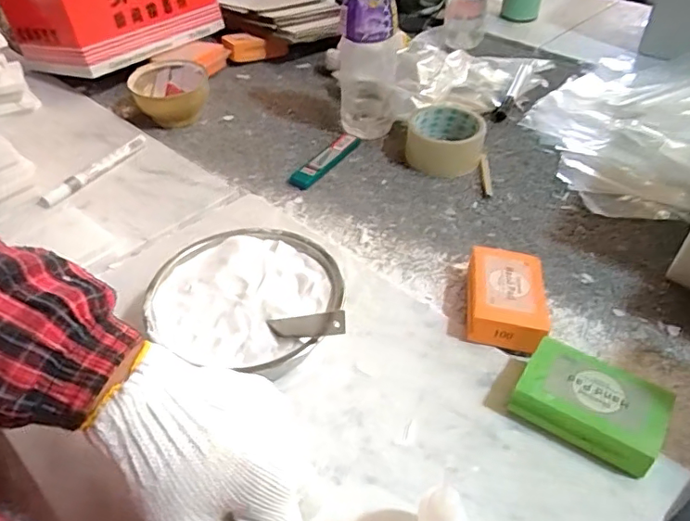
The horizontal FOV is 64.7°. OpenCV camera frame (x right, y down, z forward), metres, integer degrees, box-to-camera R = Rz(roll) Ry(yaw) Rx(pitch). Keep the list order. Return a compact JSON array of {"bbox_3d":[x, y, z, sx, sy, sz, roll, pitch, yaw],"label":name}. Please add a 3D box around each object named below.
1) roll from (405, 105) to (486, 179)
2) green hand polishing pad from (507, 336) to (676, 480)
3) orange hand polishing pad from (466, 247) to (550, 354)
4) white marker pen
[{"bbox_3d":[0.119,-0.143,0.648,0.089,0.045,0.088,8,44,8],"label":"roll"},{"bbox_3d":[0.172,0.101,0.385,0.092,0.033,0.061,27,44,25],"label":"green hand polishing pad"},{"bbox_3d":[0.134,0.032,0.465,0.066,0.039,0.096,9,44,9],"label":"orange hand polishing pad"},{"bbox_3d":[-0.283,-0.105,0.624,0.013,0.015,0.149,20,41,18],"label":"white marker pen"}]

